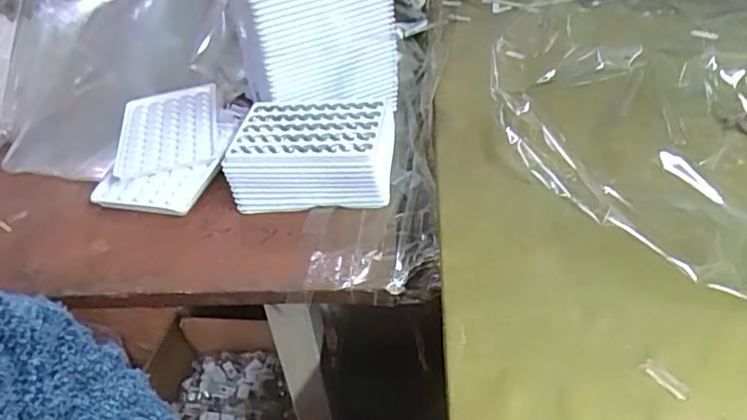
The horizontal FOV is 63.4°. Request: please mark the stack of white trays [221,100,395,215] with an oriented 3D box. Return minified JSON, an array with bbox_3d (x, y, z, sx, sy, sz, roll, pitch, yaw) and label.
[{"bbox_3d":[-0.050,-0.049,0.518,0.133,0.054,0.091,-1,42,12],"label":"stack of white trays"}]

